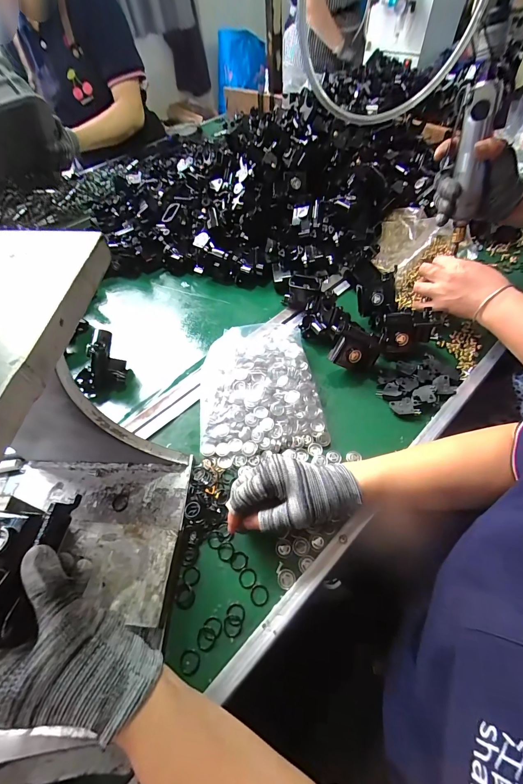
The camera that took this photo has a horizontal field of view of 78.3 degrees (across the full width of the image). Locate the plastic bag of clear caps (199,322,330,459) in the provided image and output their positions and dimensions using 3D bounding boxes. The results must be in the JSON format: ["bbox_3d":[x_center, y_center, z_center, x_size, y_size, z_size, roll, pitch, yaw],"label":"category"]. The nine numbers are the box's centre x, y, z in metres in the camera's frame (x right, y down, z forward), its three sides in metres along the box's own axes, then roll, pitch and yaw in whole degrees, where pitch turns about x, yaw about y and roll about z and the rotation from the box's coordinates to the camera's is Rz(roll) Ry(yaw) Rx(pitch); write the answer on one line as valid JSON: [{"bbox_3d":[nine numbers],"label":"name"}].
[{"bbox_3d":[-0.005,-0.015,0.449,0.158,0.029,0.205,-7,54,0],"label":"plastic bag of clear caps"}]

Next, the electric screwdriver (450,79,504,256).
[{"bbox_3d":[0.281,-0.292,0.434,0.034,0.186,0.041,-24,38,-17],"label":"electric screwdriver"}]

